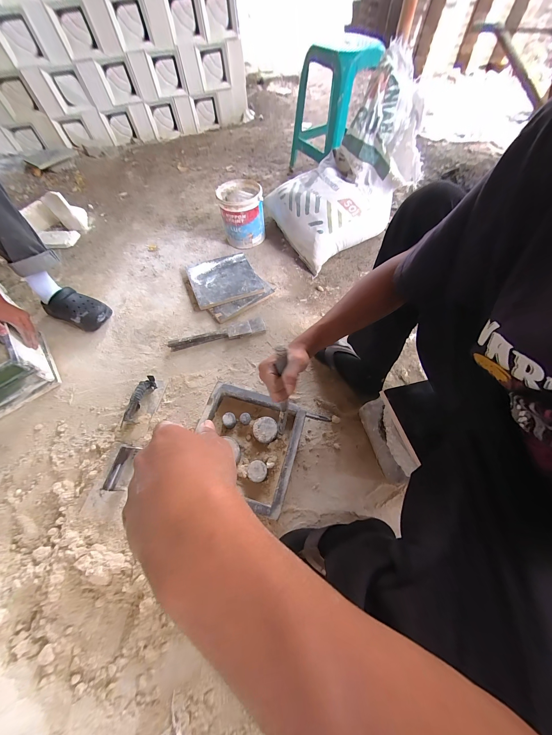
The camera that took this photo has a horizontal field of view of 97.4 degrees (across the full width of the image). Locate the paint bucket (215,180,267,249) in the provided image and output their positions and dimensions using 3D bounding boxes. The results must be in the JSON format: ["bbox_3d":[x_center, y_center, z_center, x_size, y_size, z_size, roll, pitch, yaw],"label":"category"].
[{"bbox_3d":[-0.142,-0.642,1.028,0.174,0.197,0.176,0,62,-1],"label":"paint bucket"}]

